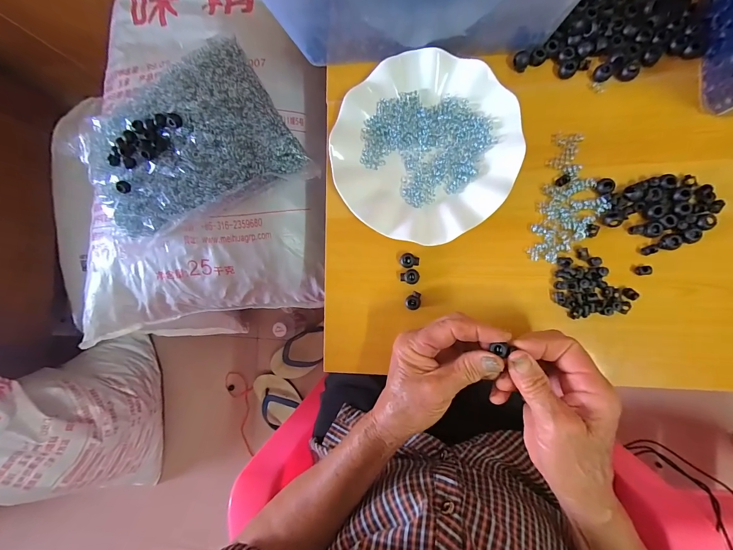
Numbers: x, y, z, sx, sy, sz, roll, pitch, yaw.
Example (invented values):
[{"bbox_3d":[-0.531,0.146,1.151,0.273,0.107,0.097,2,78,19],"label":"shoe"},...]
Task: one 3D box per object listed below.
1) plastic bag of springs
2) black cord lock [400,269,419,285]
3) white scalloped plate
[{"bbox_3d":[-0.242,-0.165,0.432,0.265,0.070,0.197,-32,85,7],"label":"plastic bag of springs"},{"bbox_3d":[0.045,0.002,0.339,0.019,0.009,0.016,4,90,8],"label":"black cord lock"},{"bbox_3d":[0.057,-0.125,0.330,0.174,0.019,0.181,0,89,8],"label":"white scalloped plate"}]

